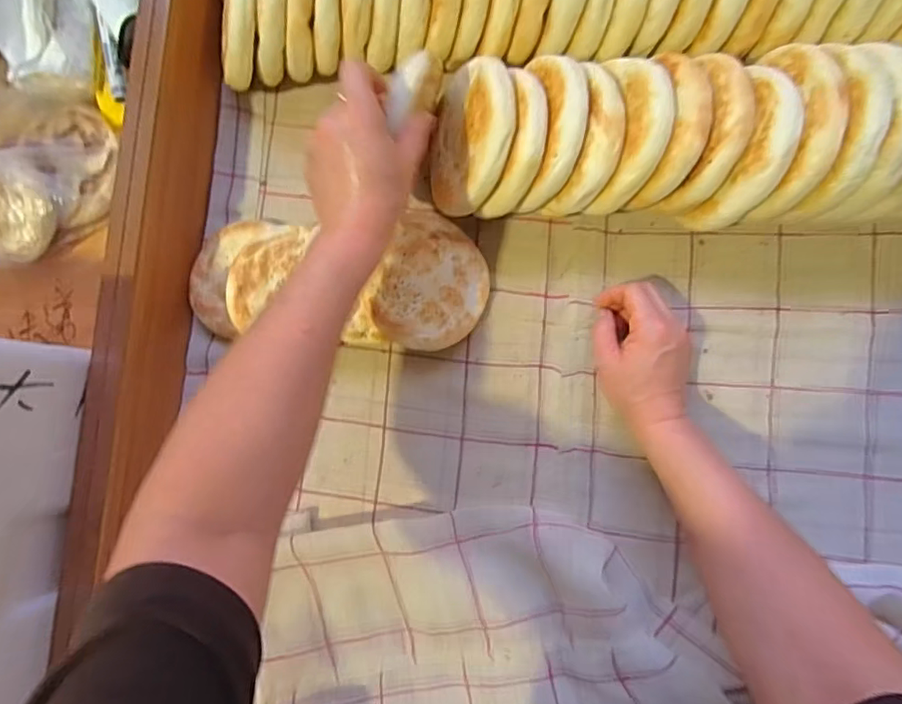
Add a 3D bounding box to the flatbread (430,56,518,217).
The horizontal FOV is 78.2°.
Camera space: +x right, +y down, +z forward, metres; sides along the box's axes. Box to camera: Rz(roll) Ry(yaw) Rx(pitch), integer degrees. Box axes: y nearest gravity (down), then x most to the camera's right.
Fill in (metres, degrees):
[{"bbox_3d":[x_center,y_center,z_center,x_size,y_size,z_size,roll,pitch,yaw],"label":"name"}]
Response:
[{"bbox_3d":[0.018,-0.182,0.473,0.023,0.102,0.122,2,100,-30],"label":"flatbread"}]

